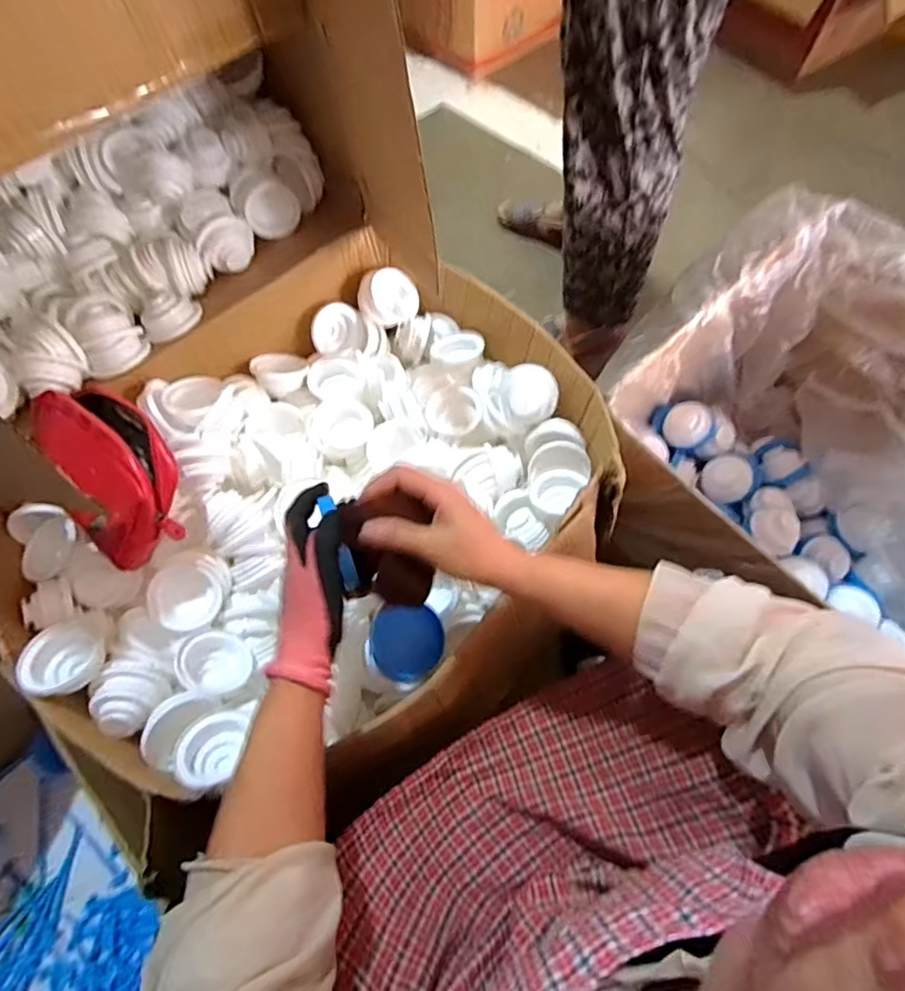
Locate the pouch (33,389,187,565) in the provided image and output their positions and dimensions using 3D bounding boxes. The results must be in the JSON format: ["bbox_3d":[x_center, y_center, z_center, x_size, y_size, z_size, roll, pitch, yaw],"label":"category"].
[{"bbox_3d":[-0.355,-0.023,0.590,0.121,0.084,0.179,-35,70,-15],"label":"pouch"}]

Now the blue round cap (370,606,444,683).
[{"bbox_3d":[-0.047,0.154,0.598,0.077,0.015,0.076,7,63,-13],"label":"blue round cap"}]

